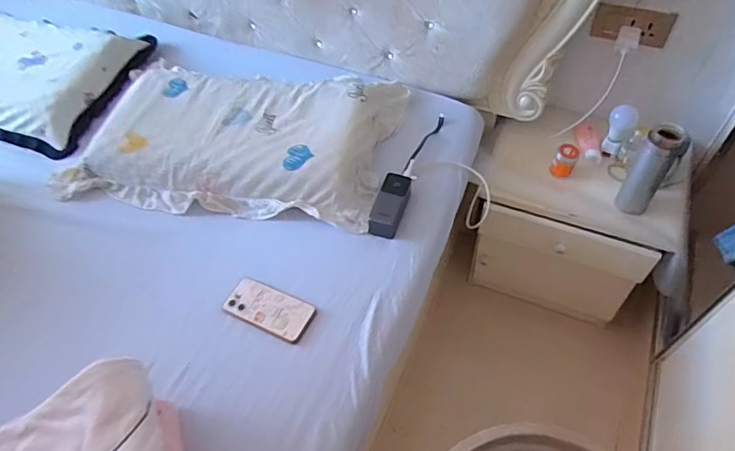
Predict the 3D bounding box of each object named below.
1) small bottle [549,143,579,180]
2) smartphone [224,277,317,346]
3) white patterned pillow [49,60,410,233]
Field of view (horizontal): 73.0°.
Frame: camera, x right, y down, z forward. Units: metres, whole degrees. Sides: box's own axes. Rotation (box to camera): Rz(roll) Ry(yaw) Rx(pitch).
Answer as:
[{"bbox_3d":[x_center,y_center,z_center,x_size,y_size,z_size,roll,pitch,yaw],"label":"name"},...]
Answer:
[{"bbox_3d":[0.454,-0.149,1.146,0.051,0.067,0.049,-2,52,2],"label":"small bottle"},{"bbox_3d":[-0.177,0.151,0.899,0.162,0.015,0.078,20,56,18],"label":"smartphone"},{"bbox_3d":[-0.309,-0.214,1.147,0.737,0.108,0.410,7,53,9],"label":"white patterned pillow"}]

